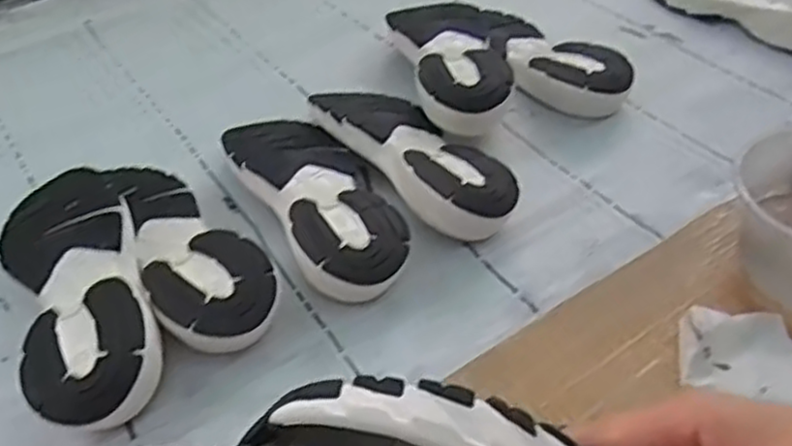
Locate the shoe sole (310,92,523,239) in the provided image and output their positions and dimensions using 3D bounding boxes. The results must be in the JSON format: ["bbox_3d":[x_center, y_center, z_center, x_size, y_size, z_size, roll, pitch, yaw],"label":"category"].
[{"bbox_3d":[0.018,-0.062,0.667,0.097,0.051,0.230,-27,48,-26],"label":"shoe sole"}]

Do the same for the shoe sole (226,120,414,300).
[{"bbox_3d":[-0.058,-0.019,0.625,0.106,0.050,0.251,-21,45,-20],"label":"shoe sole"}]

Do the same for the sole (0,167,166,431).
[{"bbox_3d":[-0.228,0.052,0.548,0.090,0.061,0.247,-20,45,-19],"label":"sole"}]

